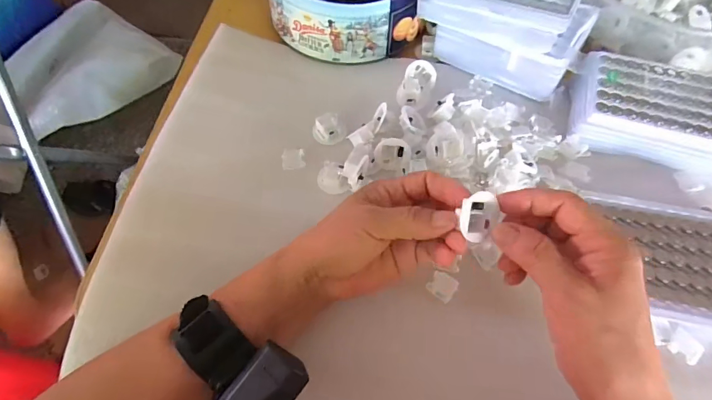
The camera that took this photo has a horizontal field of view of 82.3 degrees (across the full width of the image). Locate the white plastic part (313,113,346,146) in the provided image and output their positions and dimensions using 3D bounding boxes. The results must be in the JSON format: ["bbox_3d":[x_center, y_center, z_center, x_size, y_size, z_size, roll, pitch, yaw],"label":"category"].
[{"bbox_3d":[-0.026,-0.069,0.391,0.031,0.017,0.026,-4,63,0],"label":"white plastic part"}]

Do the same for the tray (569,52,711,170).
[{"bbox_3d":[0.271,-0.085,0.373,0.128,0.030,0.096,13,64,9],"label":"tray"}]

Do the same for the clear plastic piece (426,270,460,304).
[{"bbox_3d":[0.069,0.068,0.324,0.021,0.004,0.020,35,69,18],"label":"clear plastic piece"}]

